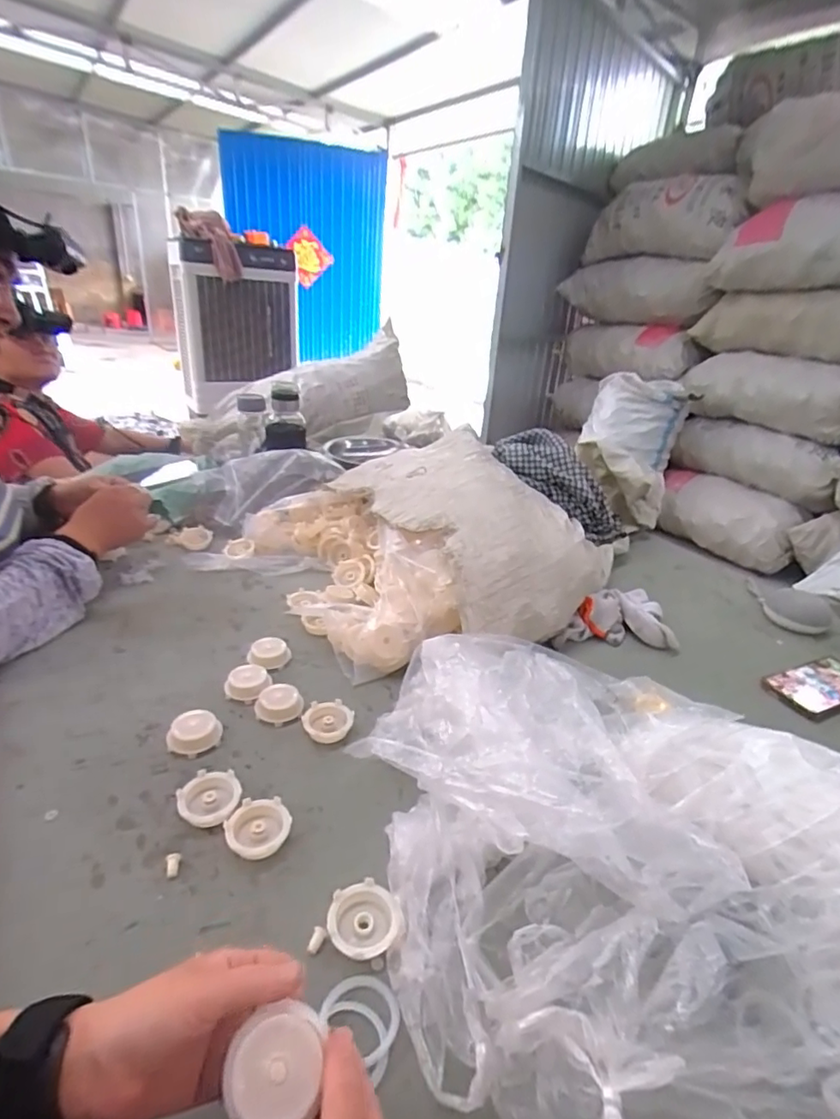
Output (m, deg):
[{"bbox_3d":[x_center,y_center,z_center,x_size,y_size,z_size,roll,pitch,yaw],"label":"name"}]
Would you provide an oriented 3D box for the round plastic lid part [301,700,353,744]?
[{"bbox_3d":[-0.104,0.184,0.614,0.055,0.018,0.052,2,26,-1],"label":"round plastic lid part"}]

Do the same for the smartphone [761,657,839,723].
[{"bbox_3d":[0.560,0.176,0.751,0.152,0.019,0.084,-8,28,-20],"label":"smartphone"}]

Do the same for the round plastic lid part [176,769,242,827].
[{"bbox_3d":[-0.197,0.225,0.512,0.055,0.018,0.055,2,26,-1],"label":"round plastic lid part"}]

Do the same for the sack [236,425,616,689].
[{"bbox_3d":[0.002,-0.037,0.890,0.465,0.179,0.504,-10,29,-25],"label":"sack"}]

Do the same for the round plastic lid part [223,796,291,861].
[{"bbox_3d":[-0.145,0.242,0.487,0.053,0.019,0.052,2,26,-1],"label":"round plastic lid part"}]

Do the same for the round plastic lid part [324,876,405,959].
[{"bbox_3d":[-0.043,0.281,0.423,0.054,0.018,0.051,2,26,-1],"label":"round plastic lid part"}]

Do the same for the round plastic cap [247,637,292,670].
[{"bbox_3d":[-0.196,0.122,0.702,0.046,0.020,0.047,2,26,-1],"label":"round plastic cap"}]

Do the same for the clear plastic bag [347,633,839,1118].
[{"bbox_3d":[0.179,0.210,0.458,0.424,0.131,0.393,-1,26,-8],"label":"clear plastic bag"}]

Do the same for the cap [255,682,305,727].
[{"bbox_3d":[-0.162,0.167,0.627,0.052,0.026,0.048,2,26,-1],"label":"cap"}]

